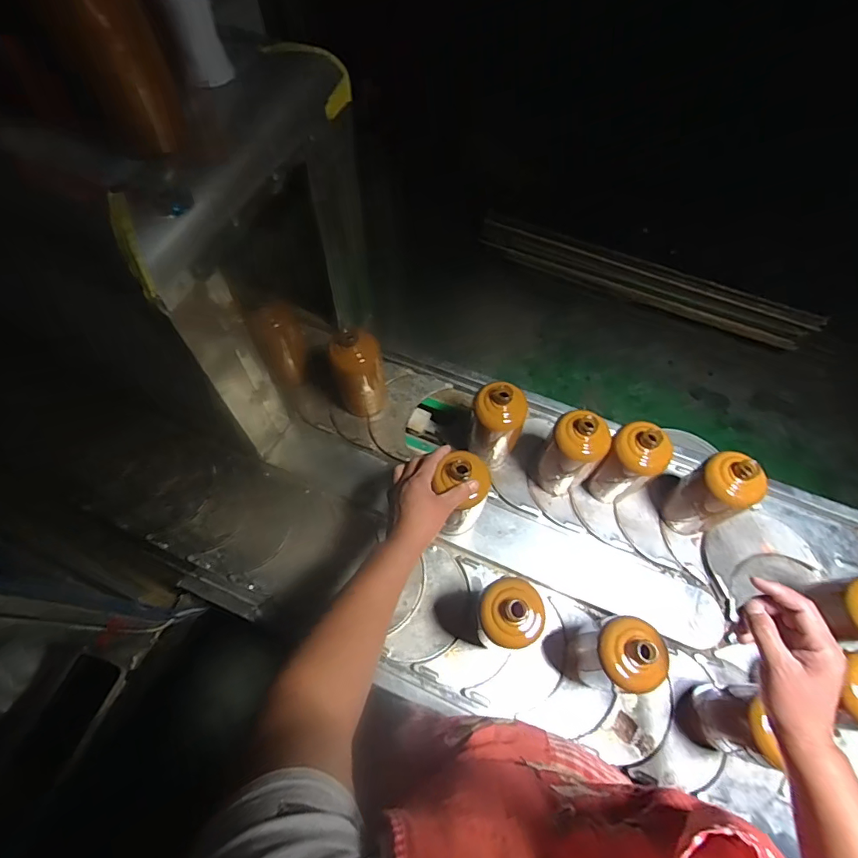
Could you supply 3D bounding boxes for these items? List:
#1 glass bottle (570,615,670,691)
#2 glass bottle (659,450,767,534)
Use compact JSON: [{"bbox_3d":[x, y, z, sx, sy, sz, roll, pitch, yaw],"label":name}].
[{"bbox_3d":[0.243,0.295,0.605,0.082,0.184,0.078,-9,60,-1],"label":"glass bottle"},{"bbox_3d":[0.428,0.103,0.717,0.061,0.183,0.077,-33,64,-14],"label":"glass bottle"}]

